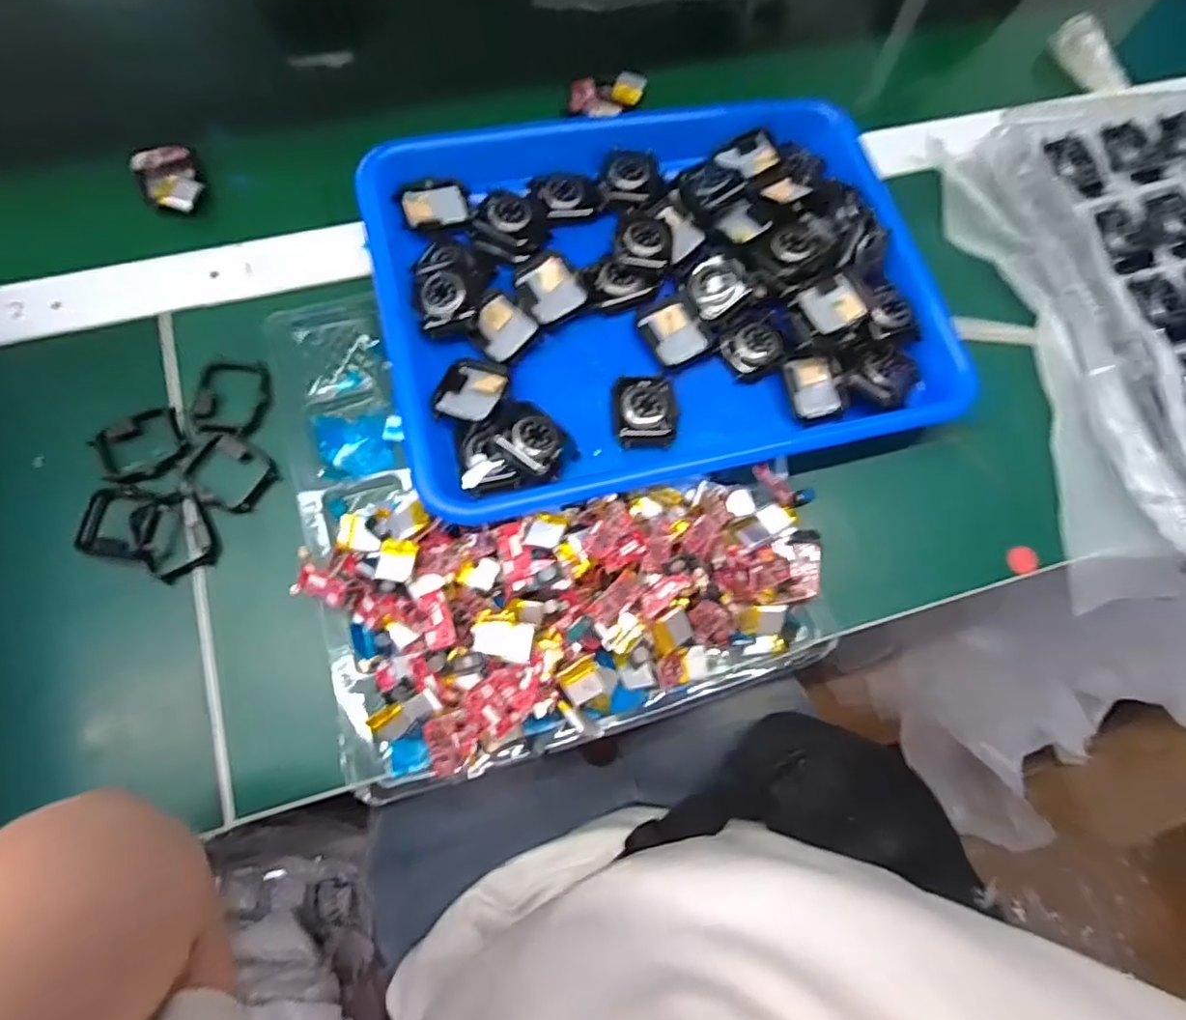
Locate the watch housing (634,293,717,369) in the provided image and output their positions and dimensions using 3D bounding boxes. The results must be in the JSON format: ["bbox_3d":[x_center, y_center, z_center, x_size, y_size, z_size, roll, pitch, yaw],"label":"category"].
[{"bbox_3d":[0.049,-0.108,0.371,0.036,0.007,0.043,-27,78,-11],"label":"watch housing"}]

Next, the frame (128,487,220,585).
[{"bbox_3d":[-0.224,0.013,0.334,0.035,0.014,0.042,-23,77,-10],"label":"frame"}]

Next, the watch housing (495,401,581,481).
[{"bbox_3d":[-0.033,-0.037,0.336,0.043,0.011,0.036,46,63,-3],"label":"watch housing"}]

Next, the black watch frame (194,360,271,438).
[{"bbox_3d":[-0.206,-0.065,0.354,0.040,0.004,0.043,2,74,-3],"label":"black watch frame"}]

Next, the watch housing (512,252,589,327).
[{"bbox_3d":[-0.025,-0.132,0.368,0.033,0.008,0.040,-26,78,-10],"label":"watch housing"}]

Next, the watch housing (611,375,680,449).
[{"bbox_3d":[0.031,-0.058,0.353,0.037,0.007,0.043,-4,75,-5],"label":"watch housing"}]

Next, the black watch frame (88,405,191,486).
[{"bbox_3d":[-0.252,-0.035,0.344,0.047,0.004,0.039,-25,77,-10],"label":"black watch frame"}]

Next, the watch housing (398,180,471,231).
[{"bbox_3d":[-0.097,-0.188,0.382,0.040,0.011,0.033,-8,75,-6],"label":"watch housing"}]

